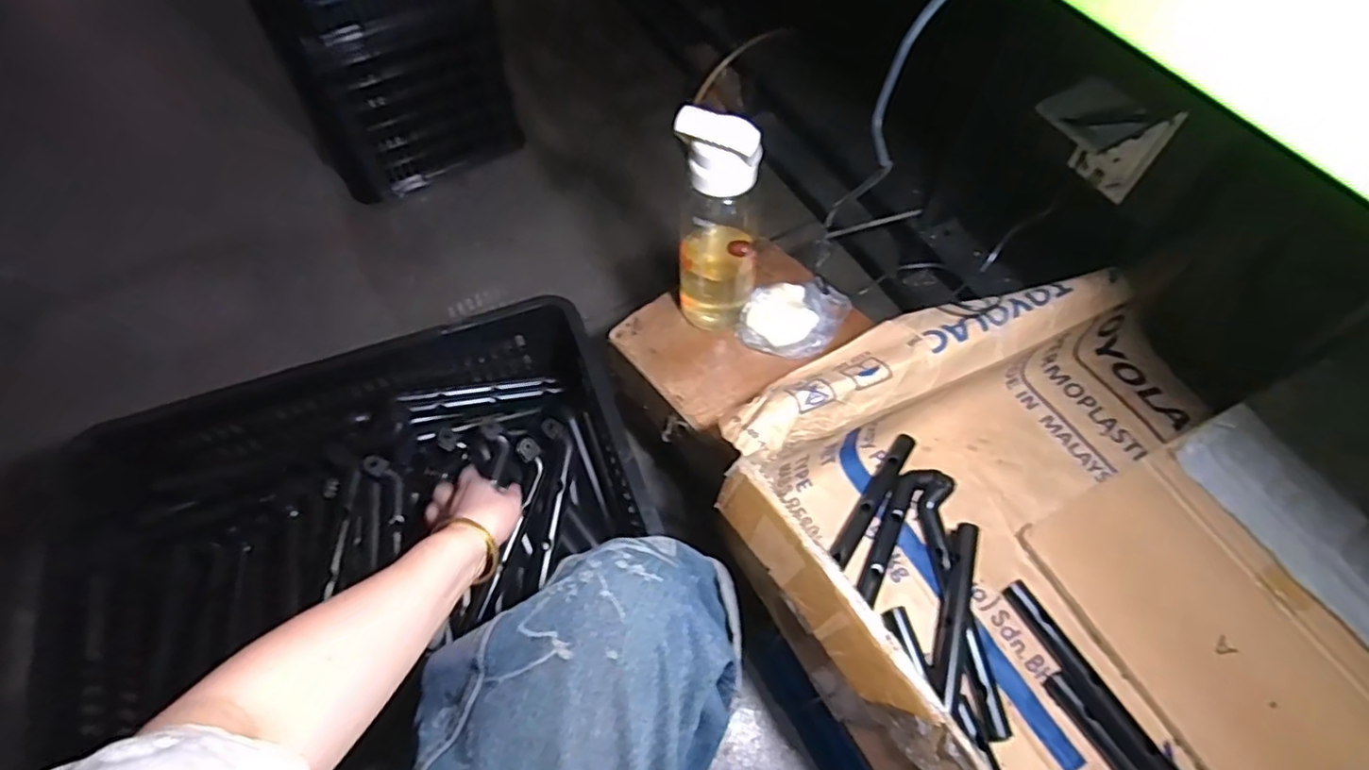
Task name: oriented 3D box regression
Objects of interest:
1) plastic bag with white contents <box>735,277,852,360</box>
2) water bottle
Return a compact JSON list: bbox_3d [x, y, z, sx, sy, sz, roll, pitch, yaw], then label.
[{"bbox_3d":[0.137,-0.089,0.806,0.104,0.044,0.131,29,63,17],"label":"plastic bag with white contents"},{"bbox_3d":[0.039,-0.176,0.724,0.090,0.282,0.073,2,59,1],"label":"water bottle"}]

